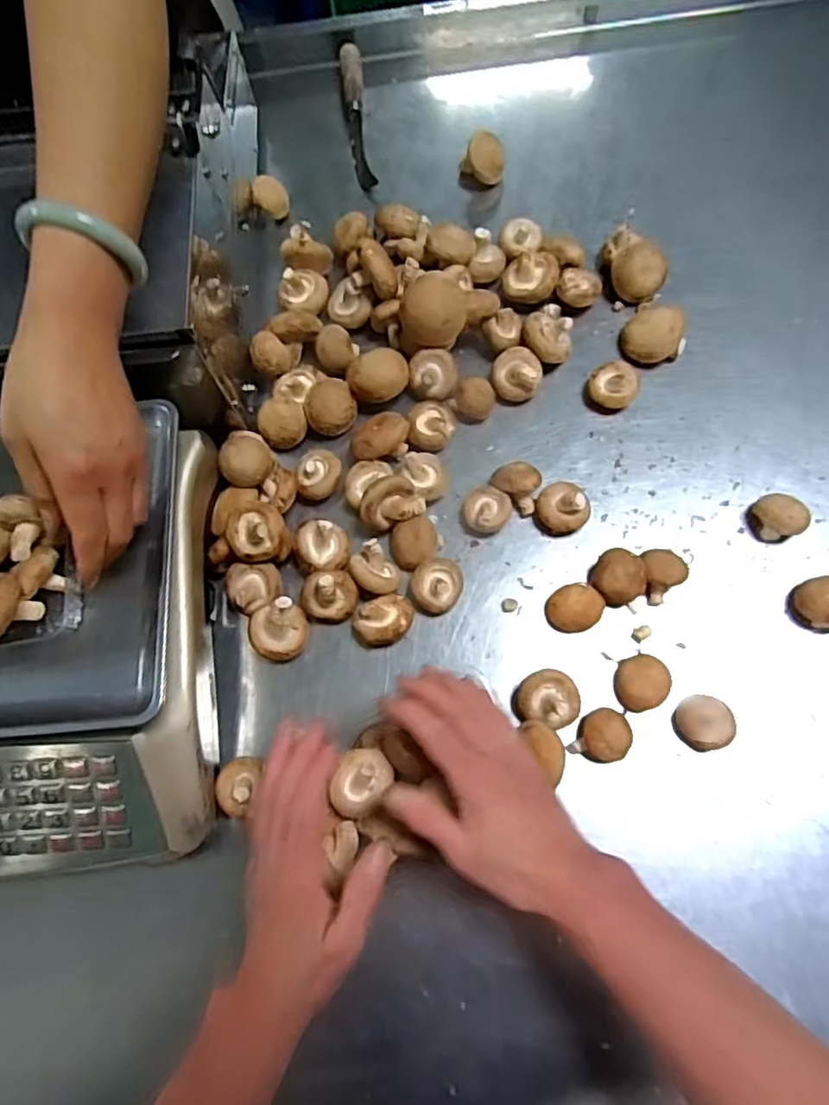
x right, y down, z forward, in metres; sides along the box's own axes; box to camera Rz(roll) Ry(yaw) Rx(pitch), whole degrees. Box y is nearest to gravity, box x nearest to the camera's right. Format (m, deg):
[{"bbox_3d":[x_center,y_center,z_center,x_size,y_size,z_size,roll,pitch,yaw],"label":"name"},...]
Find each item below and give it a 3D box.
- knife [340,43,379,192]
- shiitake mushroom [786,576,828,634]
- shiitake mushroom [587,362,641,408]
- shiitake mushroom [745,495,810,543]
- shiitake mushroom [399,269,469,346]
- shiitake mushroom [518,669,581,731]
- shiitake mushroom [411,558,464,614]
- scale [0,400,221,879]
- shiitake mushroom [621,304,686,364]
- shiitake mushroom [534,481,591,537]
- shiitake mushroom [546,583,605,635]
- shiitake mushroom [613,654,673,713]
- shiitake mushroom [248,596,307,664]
[{"bbox_3d":[-0.066,-0.514,0.708,0.024,0.029,0.219,-7,68,-1],"label":"knife"},{"bbox_3d":[0.324,0.040,0.479,0.040,0.033,0.041,-1,72,3],"label":"shiitake mushroom"},{"bbox_3d":[0.184,-0.154,0.561,0.042,0.032,0.039,17,73,9],"label":"shiitake mushroom"},{"bbox_3d":[0.303,-0.030,0.507,0.036,0.025,0.040,-31,70,-9],"label":"shiitake mushroom"},{"bbox_3d":[0.018,-0.216,0.556,0.060,0.059,0.052,2,72,4],"label":"shiitake mushroom"},{"bbox_3d":[0.100,0.109,0.458,0.045,0.022,0.041,-1,93,15],"label":"shiitake mushroom"},{"bbox_3d":[0.019,0.030,0.507,0.041,0.026,0.043,-1,68,2],"label":"shiitake mushroom"},{"bbox_3d":[-0.337,0.066,0.466,0.356,0.107,0.334,-5,68,0],"label":"scale"},{"bbox_3d":[0.227,-0.208,0.576,0.053,0.038,0.054,-1,72,3],"label":"shiitake mushroom"},{"bbox_3d":[0.126,-0.039,0.520,0.039,0.036,0.041,-1,72,3],"label":"shiitake mushroom"},{"bbox_3d":[0.130,0.045,0.493,0.042,0.025,0.038,-31,70,-9],"label":"shiitake mushroom"},{"bbox_3d":[0.174,0.101,0.464,0.035,0.023,0.040,12,69,7],"label":"shiitake mushroom"},{"bbox_3d":[-0.112,0.063,0.492,0.047,0.041,0.041,-9,71,0],"label":"shiitake mushroom"}]

